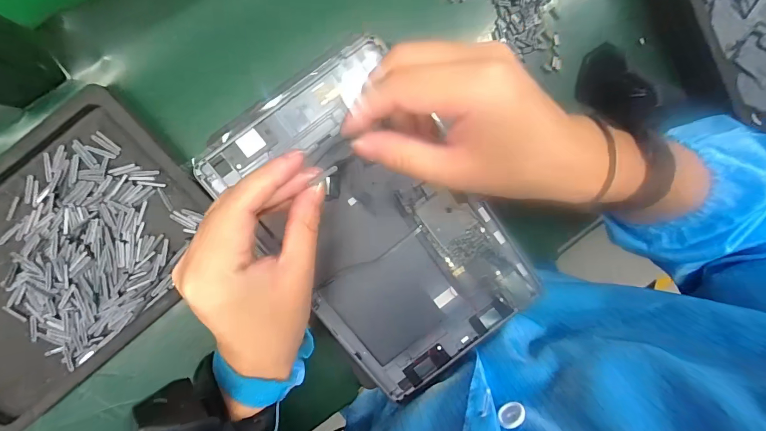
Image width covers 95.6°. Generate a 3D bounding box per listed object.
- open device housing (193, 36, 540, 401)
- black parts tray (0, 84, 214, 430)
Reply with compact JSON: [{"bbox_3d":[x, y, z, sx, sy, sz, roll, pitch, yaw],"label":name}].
[{"bbox_3d":[0.000,0.012,0.287,0.160,0.029,0.256,-37,99,-3],"label":"open device housing"},{"bbox_3d":[-0.251,0.038,0.262,0.247,0.015,0.157,-42,100,-2],"label":"black parts tray"}]

